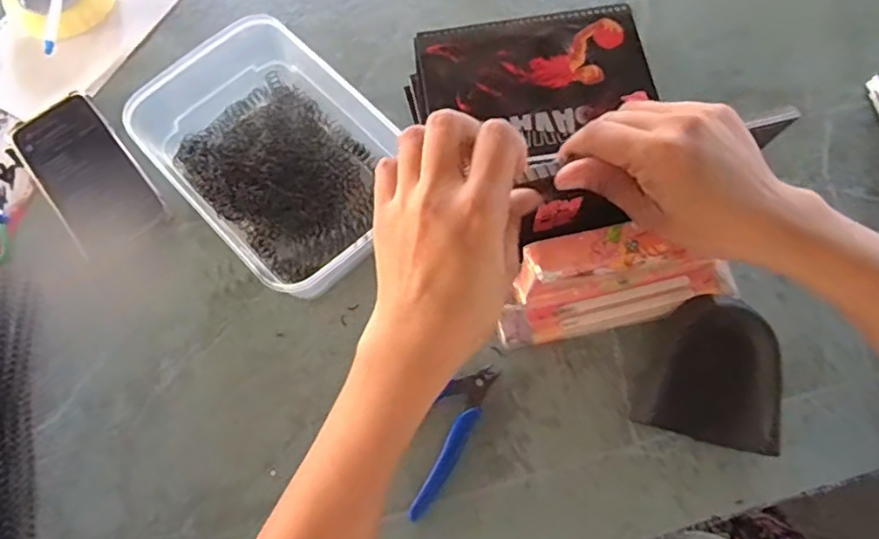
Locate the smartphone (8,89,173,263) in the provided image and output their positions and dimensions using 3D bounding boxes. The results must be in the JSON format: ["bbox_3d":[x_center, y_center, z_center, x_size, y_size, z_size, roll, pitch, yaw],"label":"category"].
[{"bbox_3d":[-0.318,-0.089,0.532,0.080,0.010,0.177,-39,72,-13],"label":"smartphone"}]

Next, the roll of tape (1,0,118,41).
[{"bbox_3d":[-0.392,-0.286,0.616,0.105,0.021,0.119,-39,72,-13],"label":"roll of tape"}]

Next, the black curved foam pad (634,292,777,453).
[{"bbox_3d":[0.200,0.075,0.435,0.093,0.046,0.104,16,69,8],"label":"black curved foam pad"}]

